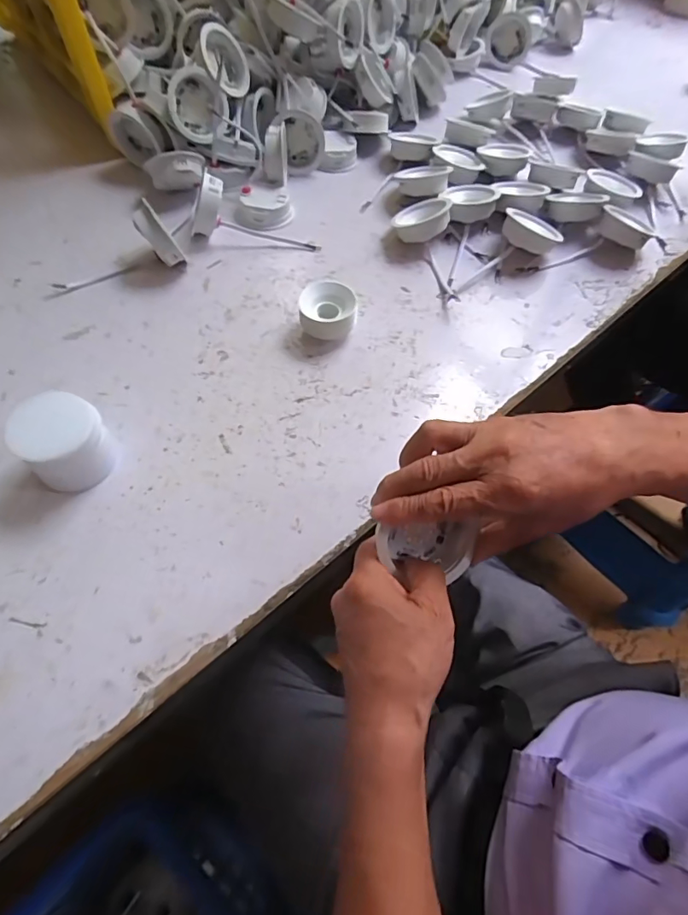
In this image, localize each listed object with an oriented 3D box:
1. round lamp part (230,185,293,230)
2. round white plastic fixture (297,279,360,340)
[{"bbox_3d":[-0.098,-0.304,0.586,0.071,0.025,0.060,-9,60,-8],"label":"round lamp part"},{"bbox_3d":[-0.016,-0.145,0.494,0.056,0.036,0.061,0,59,-3],"label":"round white plastic fixture"}]

